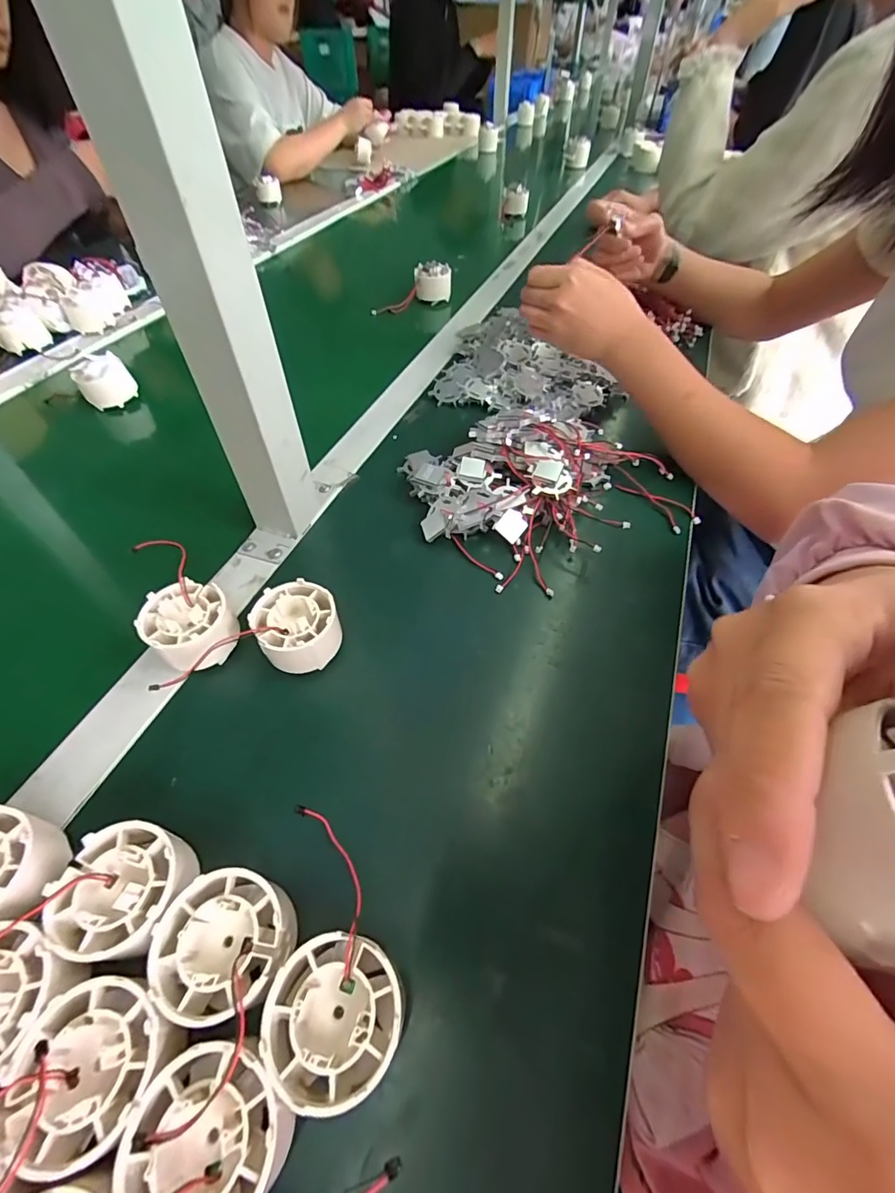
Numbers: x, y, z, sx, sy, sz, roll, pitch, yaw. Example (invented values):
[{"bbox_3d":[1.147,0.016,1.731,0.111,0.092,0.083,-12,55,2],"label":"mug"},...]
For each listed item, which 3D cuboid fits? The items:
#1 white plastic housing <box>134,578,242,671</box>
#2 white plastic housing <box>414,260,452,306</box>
[{"bbox_3d":[-0.165,0.022,0.310,0.059,0.039,0.050,37,60,25],"label":"white plastic housing"},{"bbox_3d":[-0.021,-0.455,0.683,0.052,0.046,0.026,-1,52,-1],"label":"white plastic housing"}]

